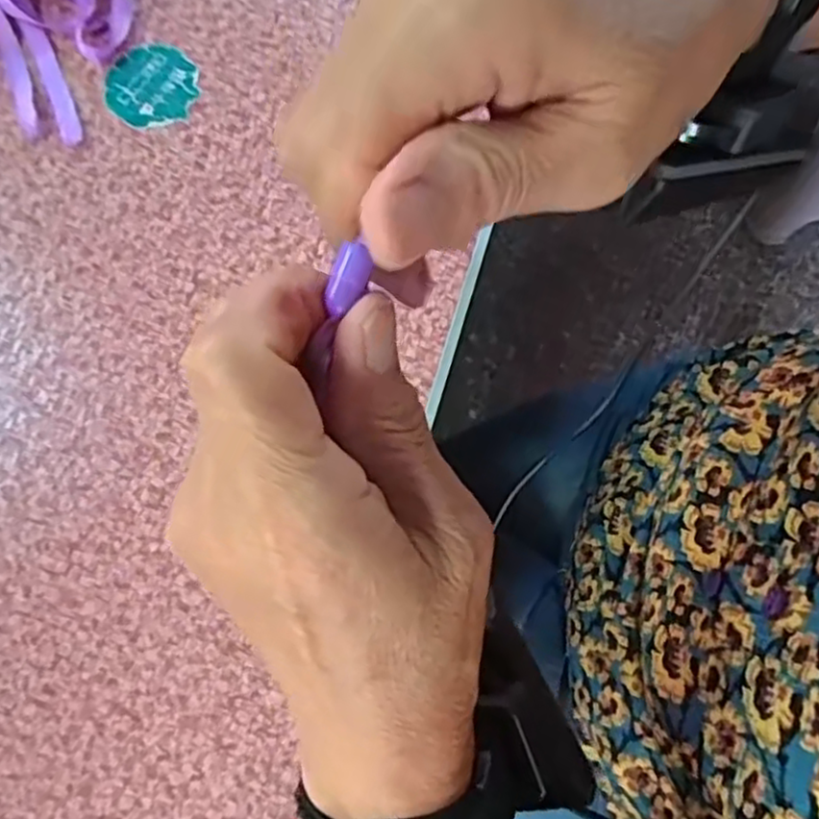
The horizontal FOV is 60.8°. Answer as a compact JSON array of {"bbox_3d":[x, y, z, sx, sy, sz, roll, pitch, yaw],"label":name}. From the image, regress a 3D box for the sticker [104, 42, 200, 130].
[{"bbox_3d":[-0.127,-0.161,0.346,0.044,0.004,0.046,0,78,-1],"label":"sticker"}]

